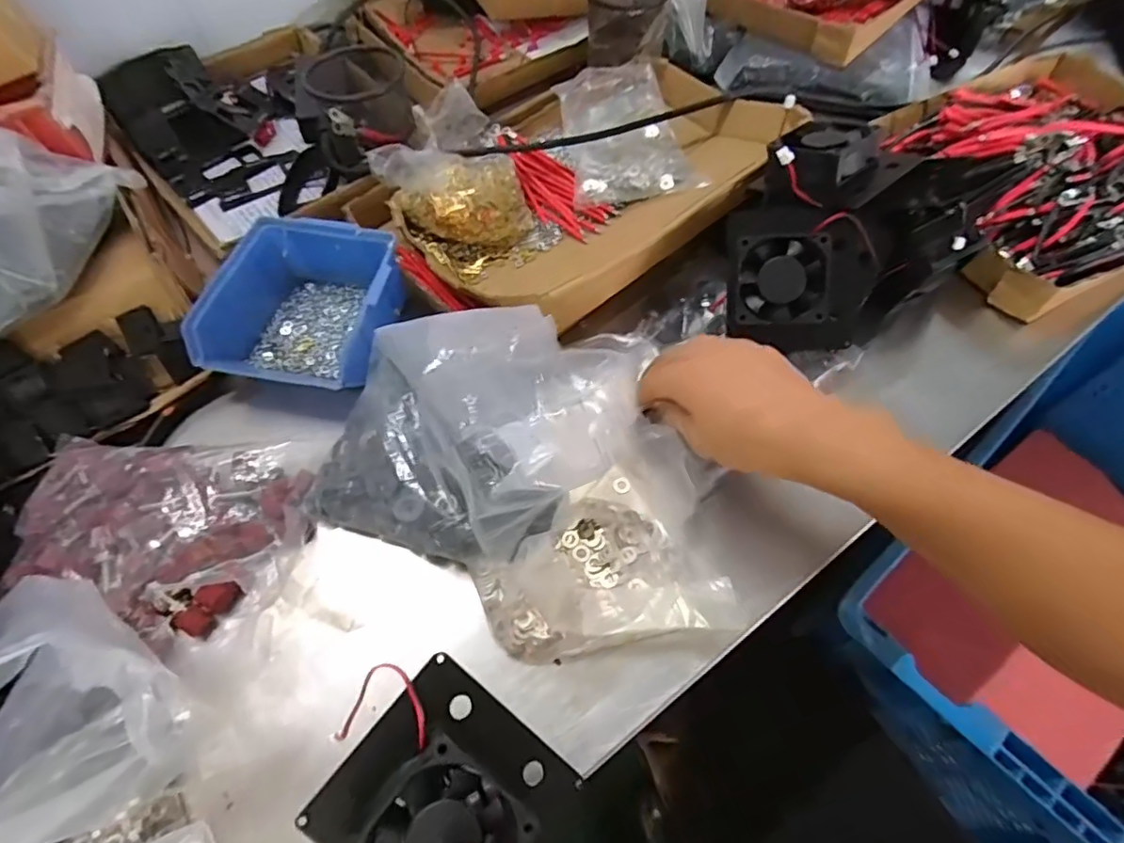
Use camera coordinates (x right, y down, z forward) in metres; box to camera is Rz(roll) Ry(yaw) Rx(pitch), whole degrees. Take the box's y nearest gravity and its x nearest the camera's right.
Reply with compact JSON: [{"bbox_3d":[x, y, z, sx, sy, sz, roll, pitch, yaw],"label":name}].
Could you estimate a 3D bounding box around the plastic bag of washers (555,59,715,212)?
[{"bbox_3d":[0.057,-0.269,0.532,0.110,0.039,0.160,-9,59,-4],"label":"plastic bag of washers"}]

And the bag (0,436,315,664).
[{"bbox_3d":[-0.257,0.076,0.370,0.169,0.044,0.132,1,59,3],"label":"bag"}]

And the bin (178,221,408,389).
[{"bbox_3d":[-0.198,-0.087,0.450,0.128,0.061,0.128,8,60,7],"label":"bin"}]

